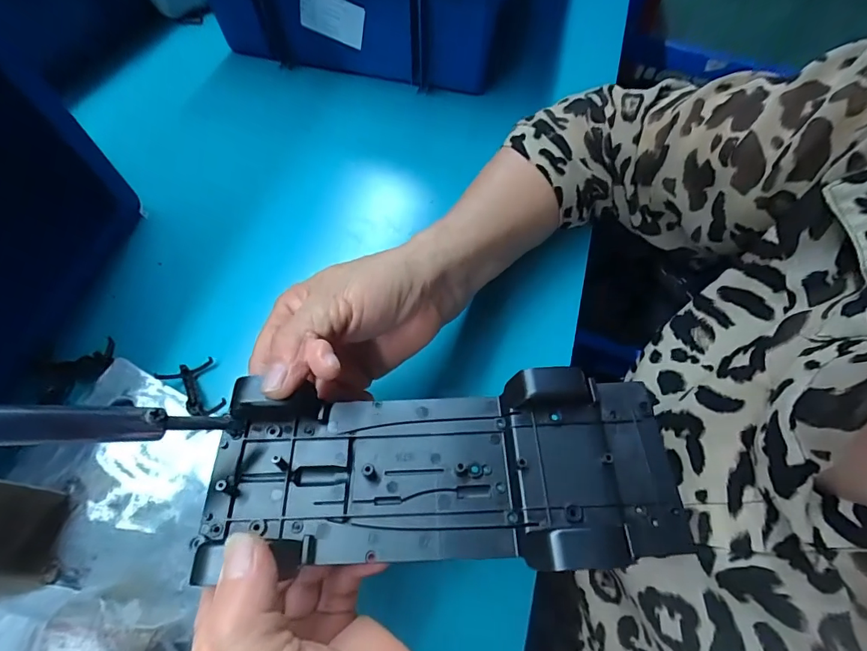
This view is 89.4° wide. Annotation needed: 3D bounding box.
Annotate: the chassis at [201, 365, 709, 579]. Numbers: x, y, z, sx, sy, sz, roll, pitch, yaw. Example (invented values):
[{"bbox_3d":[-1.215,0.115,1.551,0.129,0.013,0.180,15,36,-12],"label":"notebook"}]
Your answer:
[{"bbox_3d":[0.002,0.059,0.187,0.193,0.023,0.075,-2,64,3],"label":"chassis"}]

